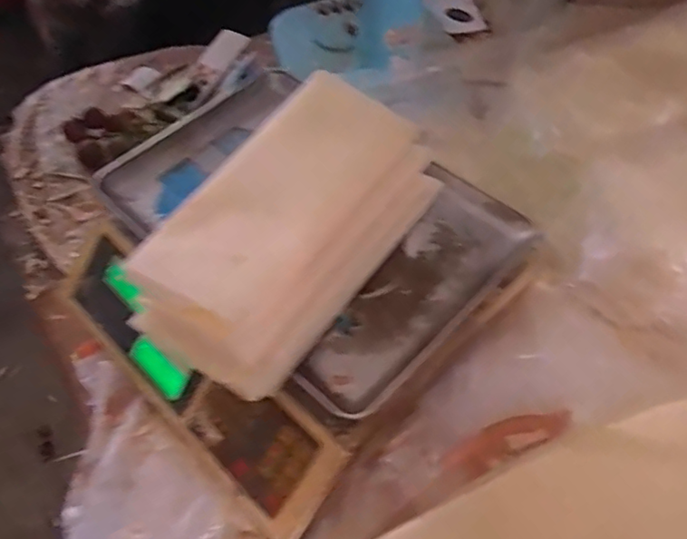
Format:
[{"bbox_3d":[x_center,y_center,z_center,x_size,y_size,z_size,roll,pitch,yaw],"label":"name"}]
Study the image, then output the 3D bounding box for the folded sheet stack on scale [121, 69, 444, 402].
[{"bbox_3d":[-0.042,-0.037,0.448,0.138,0.062,0.254,28,62,19],"label":"folded sheet stack on scale"}]

